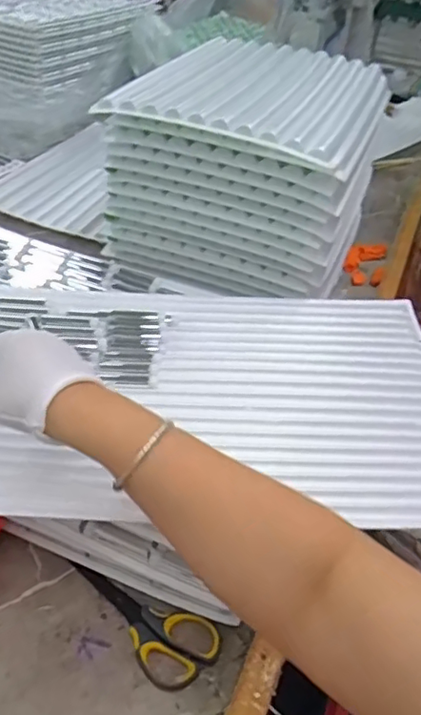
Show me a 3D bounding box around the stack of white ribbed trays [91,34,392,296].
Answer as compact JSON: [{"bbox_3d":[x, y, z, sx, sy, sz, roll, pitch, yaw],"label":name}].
[{"bbox_3d":[0.076,-0.291,0.855,0.311,0.233,0.401,20,42,15],"label":"stack of white ribbed trays"}]

